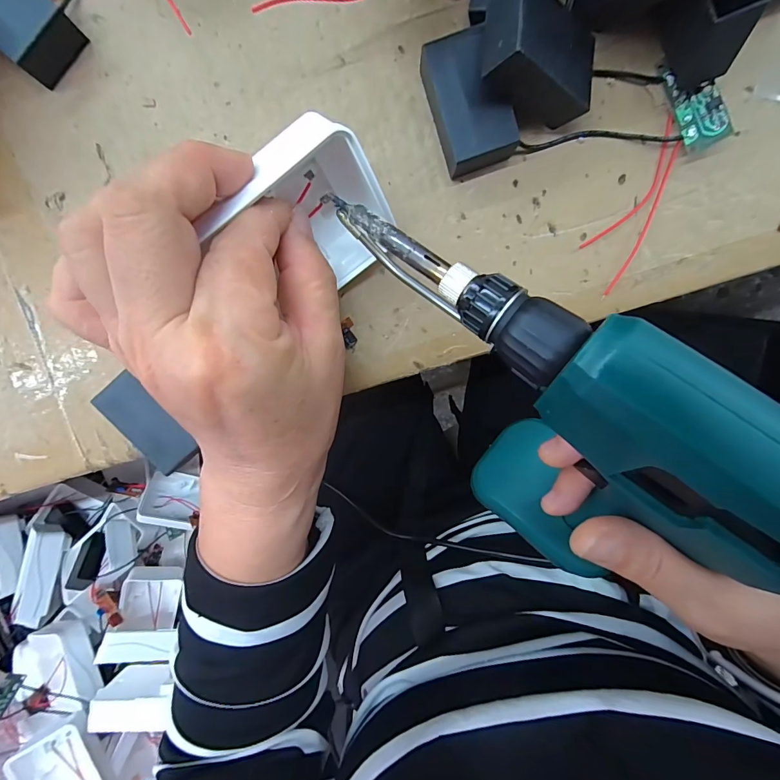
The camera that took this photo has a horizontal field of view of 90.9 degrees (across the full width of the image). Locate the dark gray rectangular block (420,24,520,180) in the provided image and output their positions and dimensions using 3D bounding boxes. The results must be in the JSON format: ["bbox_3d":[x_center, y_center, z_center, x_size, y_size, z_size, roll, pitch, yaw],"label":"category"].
[{"bbox_3d":[0.033,-0.121,0.167,0.030,0.018,0.051,-18,98,2],"label":"dark gray rectangular block"}]

